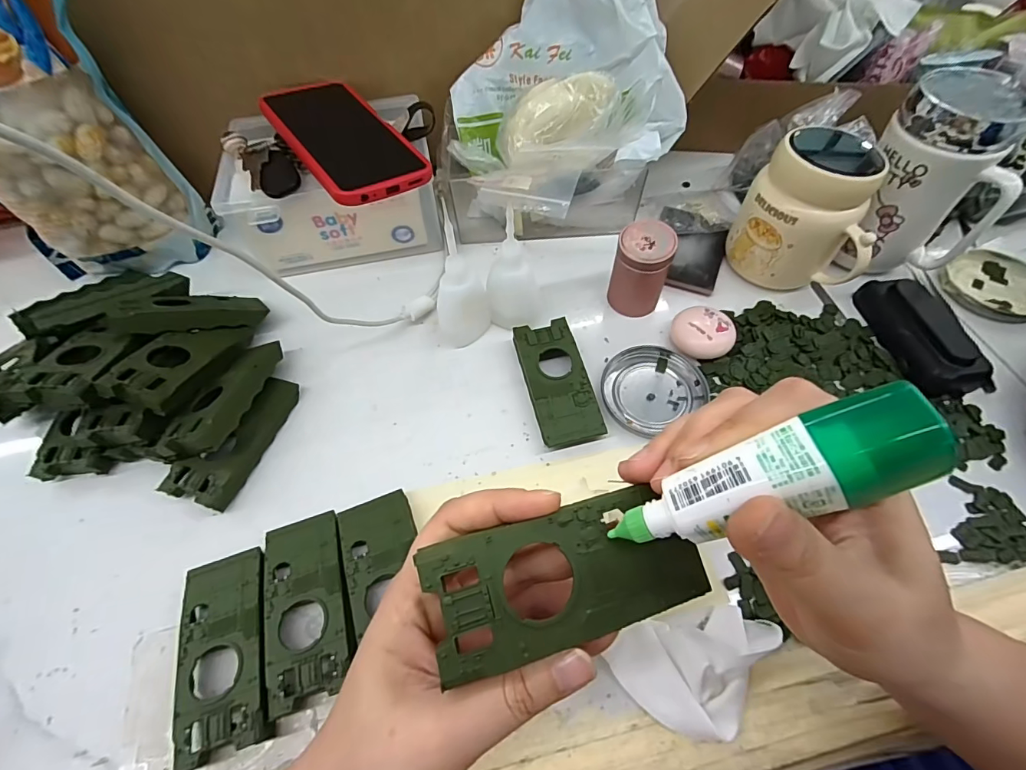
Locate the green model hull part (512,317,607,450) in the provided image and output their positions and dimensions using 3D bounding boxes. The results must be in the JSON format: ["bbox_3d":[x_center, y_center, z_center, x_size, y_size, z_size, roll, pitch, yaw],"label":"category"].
[{"bbox_3d":[0.034,-0.003,0.351,0.046,0.020,0.103,-13,59,-5],"label":"green model hull part"}]

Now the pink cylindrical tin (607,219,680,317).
[{"bbox_3d":[0.106,-0.095,0.375,0.044,0.066,0.041,-1,58,2],"label":"pink cylindrical tin"}]

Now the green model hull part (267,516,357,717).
[{"bbox_3d":[-0.124,0.131,0.275,0.049,0.018,0.104,-18,59,-8],"label":"green model hull part"}]

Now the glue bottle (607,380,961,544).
[{"bbox_3d":[0.075,0.031,0.140,0.095,0.017,0.024,-29,54,26],"label":"glue bottle"}]

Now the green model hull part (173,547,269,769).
[{"bbox_3d":[-0.167,0.152,0.264,0.048,0.018,0.105,-19,59,-9],"label":"green model hull part"}]

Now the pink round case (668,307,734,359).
[{"bbox_3d":[0.157,-0.044,0.368,0.052,0.022,0.046,-33,63,-17],"label":"pink round case"}]

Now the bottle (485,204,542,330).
[{"bbox_3d":[0.001,-0.083,0.355,0.044,0.097,0.036,-1,58,2],"label":"bottle"}]

